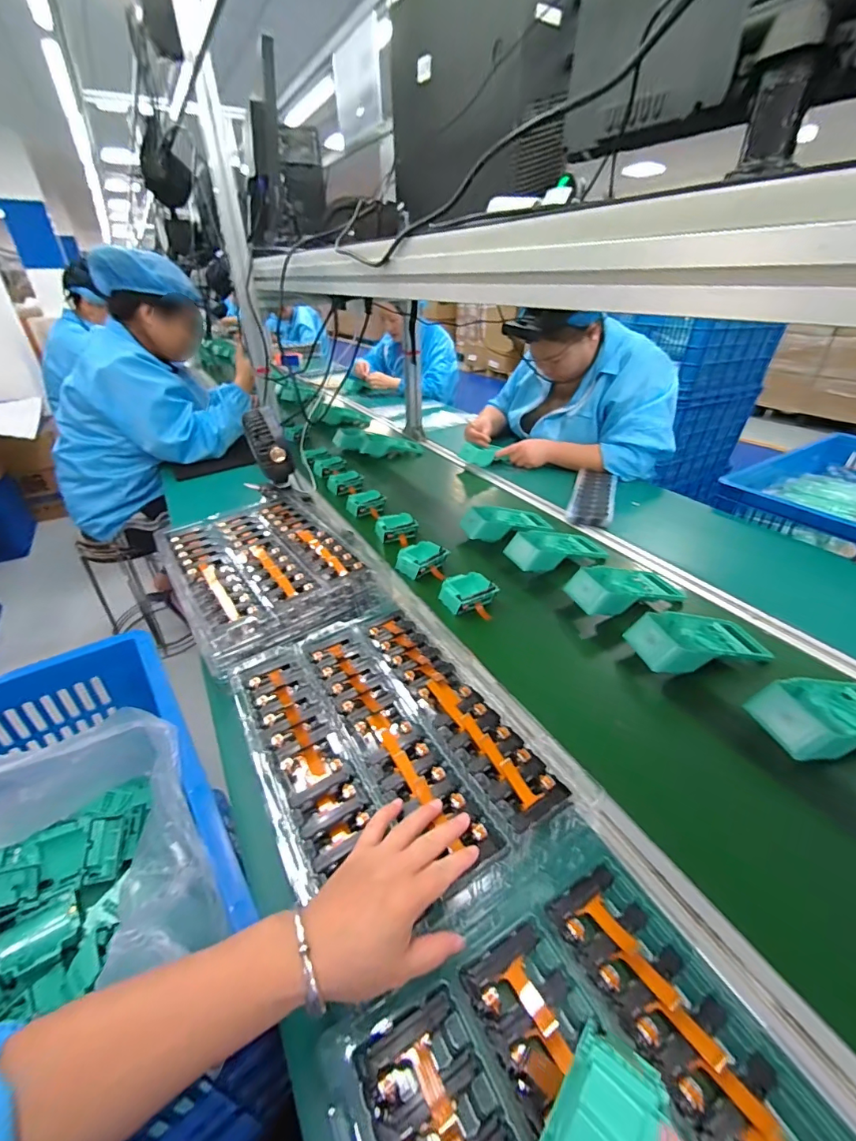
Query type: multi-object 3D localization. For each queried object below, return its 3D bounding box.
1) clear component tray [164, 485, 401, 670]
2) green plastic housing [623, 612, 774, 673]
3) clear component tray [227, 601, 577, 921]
[{"bbox_3d":[-0.283,-0.025,0.767,0.275,0.049,0.438,-22,39,-28],"label":"clear component tray"},{"bbox_3d":[0.381,0.097,0.635,0.197,0.058,0.095,-9,34,-10],"label":"green plastic housing"},{"bbox_3d":[-0.058,0.174,0.508,0.260,0.020,0.371,-21,38,-27],"label":"clear component tray"}]

